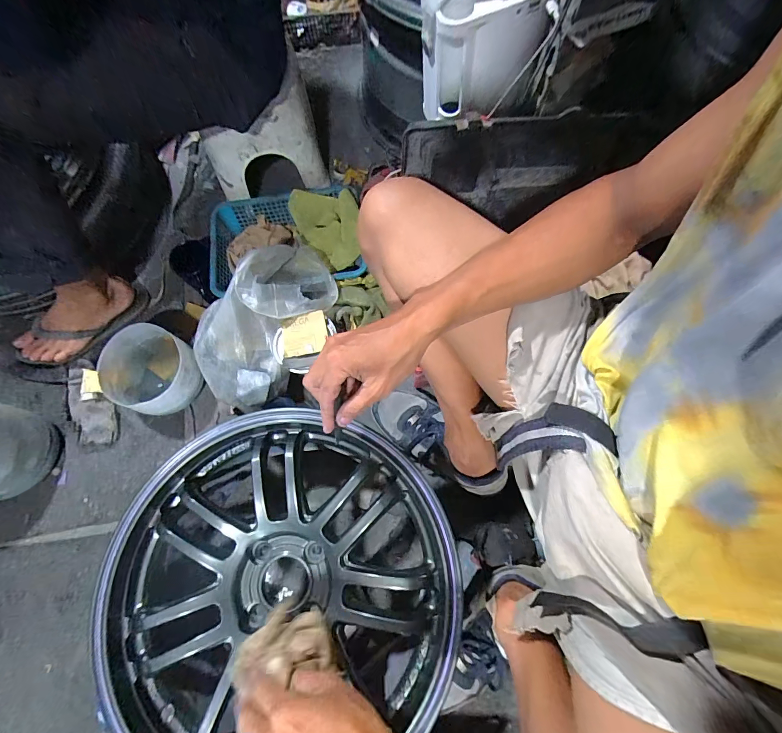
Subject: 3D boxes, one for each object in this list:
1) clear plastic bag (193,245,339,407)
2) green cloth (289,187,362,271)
[{"bbox_3d":[-0.225,-0.087,0.631,0.156,0.133,0.294,32,91,12],"label":"clear plastic bag"},{"bbox_3d":[-0.120,-0.283,0.727,0.122,0.050,0.175,-26,74,-8],"label":"green cloth"}]

